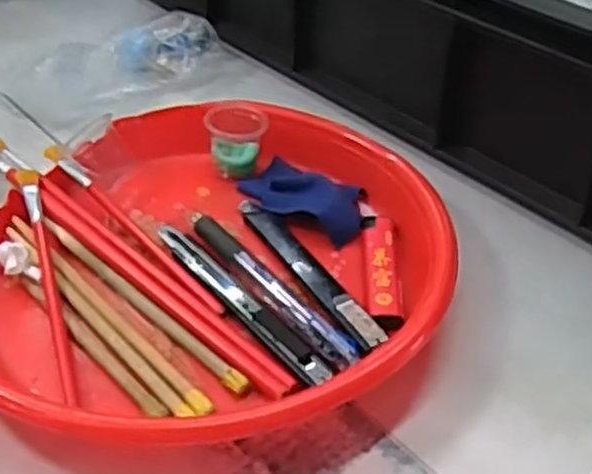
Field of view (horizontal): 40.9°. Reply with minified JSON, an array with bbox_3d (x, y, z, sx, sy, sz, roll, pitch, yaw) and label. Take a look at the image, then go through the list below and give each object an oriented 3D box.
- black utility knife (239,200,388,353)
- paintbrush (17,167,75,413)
[{"bbox_3d":[0.007,0.015,0.410,0.020,0.011,0.133,-16,42,-24],"label":"black utility knife"},{"bbox_3d":[-0.127,0.016,0.395,0.012,0.015,0.159,-10,40,-17],"label":"paintbrush"}]

